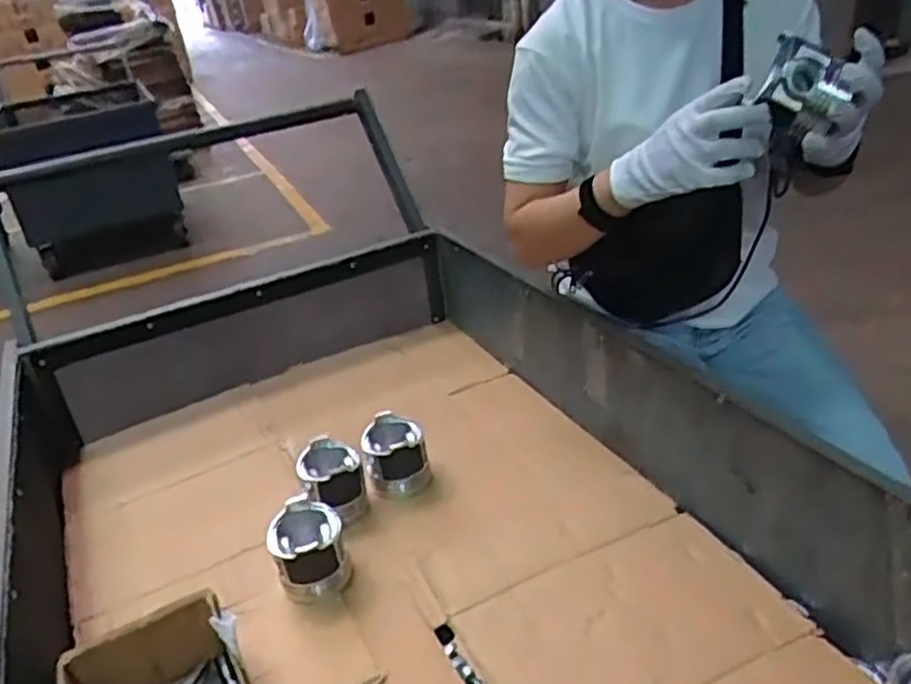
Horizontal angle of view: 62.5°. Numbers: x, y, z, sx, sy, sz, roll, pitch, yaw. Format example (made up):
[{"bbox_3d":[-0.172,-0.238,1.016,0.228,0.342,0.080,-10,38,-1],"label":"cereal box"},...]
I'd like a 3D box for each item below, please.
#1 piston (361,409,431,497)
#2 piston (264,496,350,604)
[{"bbox_3d":[-0.081,0.155,1.030,0.082,0.081,0.093,-12,28,-6],"label":"piston"},{"bbox_3d":[-0.174,0.245,0.886,0.084,0.078,0.088,-2,27,1],"label":"piston"}]

